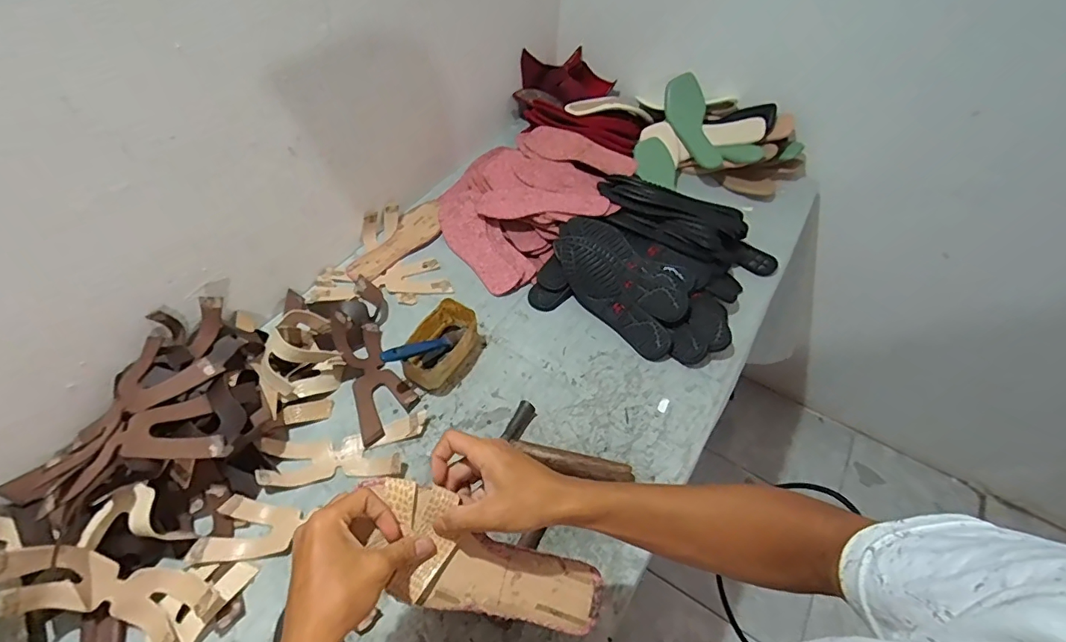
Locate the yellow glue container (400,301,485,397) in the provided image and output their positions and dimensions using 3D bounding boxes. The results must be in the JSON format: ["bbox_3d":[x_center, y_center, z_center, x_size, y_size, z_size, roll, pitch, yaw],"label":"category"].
[{"bbox_3d":[-0.137,0.041,0.777,0.084,0.060,0.128,25,55,17],"label":"yellow glue container"}]

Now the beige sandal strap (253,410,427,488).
[{"bbox_3d":[-0.259,0.177,0.693,0.215,0.022,0.081,-5,52,-6],"label":"beige sandal strap"}]

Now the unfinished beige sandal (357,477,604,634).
[{"bbox_3d":[-0.044,0.218,0.441,0.225,0.025,0.084,30,54,-8],"label":"unfinished beige sandal"}]

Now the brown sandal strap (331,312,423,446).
[{"bbox_3d":[-0.236,0.070,0.752,0.086,0.044,0.204,-19,55,-16],"label":"brown sandal strap"}]

